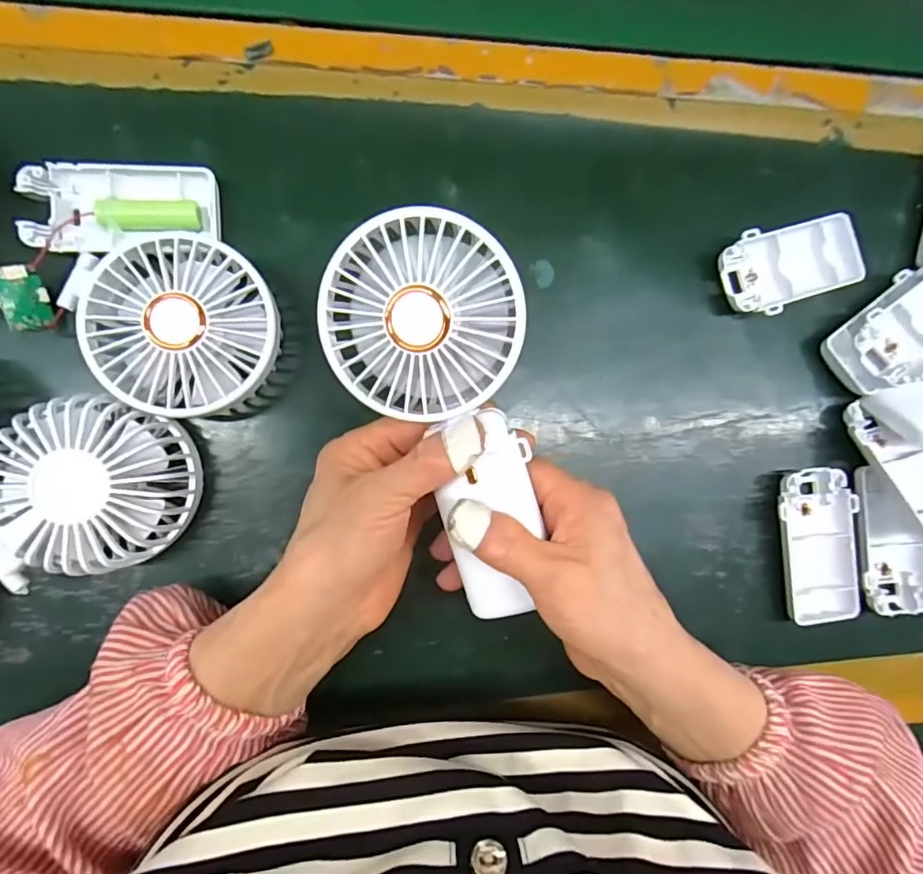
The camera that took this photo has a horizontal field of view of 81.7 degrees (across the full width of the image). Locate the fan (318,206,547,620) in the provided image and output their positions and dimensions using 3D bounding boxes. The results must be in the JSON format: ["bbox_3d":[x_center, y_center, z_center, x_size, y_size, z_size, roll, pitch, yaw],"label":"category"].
[{"bbox_3d":[-0.003,-0.008,0.242,0.081,0.033,0.177,-16,102,7],"label":"fan"}]

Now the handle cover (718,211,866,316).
[{"bbox_3d":[0.205,-0.107,0.336,0.094,0.017,0.048,-17,91,-9],"label":"handle cover"}]

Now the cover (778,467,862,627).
[{"bbox_3d":[0.219,0.067,0.331,0.048,0.017,0.092,-6,89,-9],"label":"cover"}]

